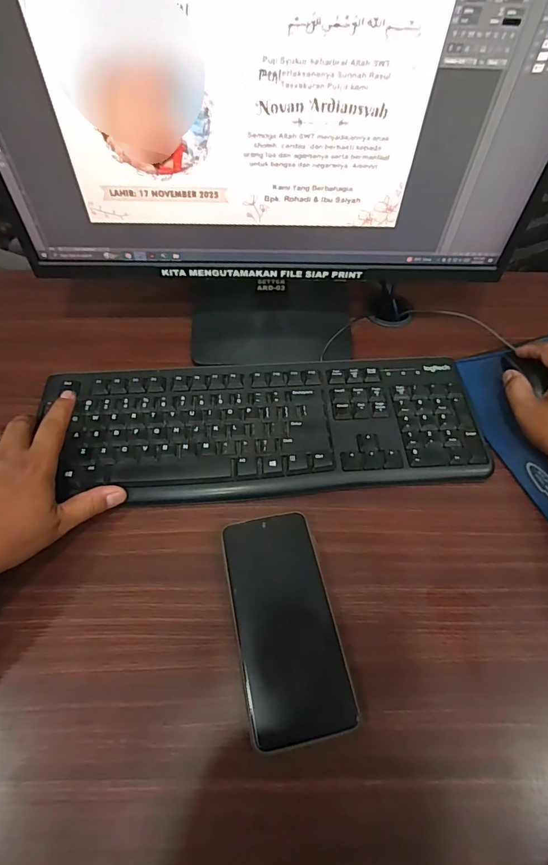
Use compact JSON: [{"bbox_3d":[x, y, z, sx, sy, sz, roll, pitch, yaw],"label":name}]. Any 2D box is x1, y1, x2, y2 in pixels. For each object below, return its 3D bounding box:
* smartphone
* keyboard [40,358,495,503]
[{"bbox_3d":[0.008,0.145,0.335,0.074,0.013,0.159,-9,58,-7],"label":"smartphone"},{"bbox_3d":[0.002,-0.009,0.429,0.399,0.015,0.146,-2,58,-3],"label":"keyboard"}]

